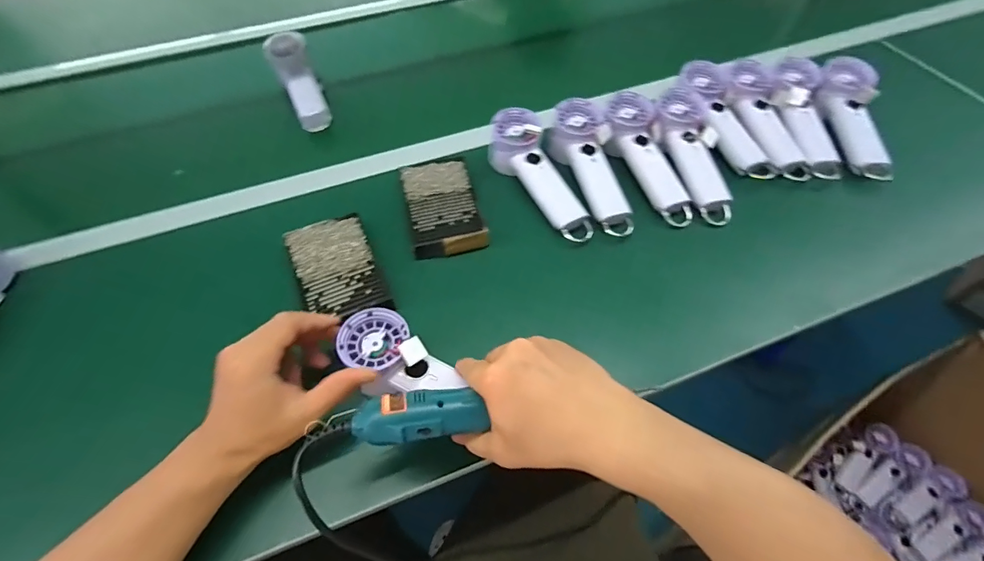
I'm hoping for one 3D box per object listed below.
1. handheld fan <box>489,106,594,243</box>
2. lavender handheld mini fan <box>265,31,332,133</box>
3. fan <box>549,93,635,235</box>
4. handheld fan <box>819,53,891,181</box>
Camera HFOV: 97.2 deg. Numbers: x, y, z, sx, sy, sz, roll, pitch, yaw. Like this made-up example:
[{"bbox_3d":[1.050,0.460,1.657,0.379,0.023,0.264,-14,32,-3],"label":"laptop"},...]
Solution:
[{"bbox_3d":[0.062,-0.132,0.542,0.066,0.050,0.200,-26,73,-16],"label":"handheld fan"},{"bbox_3d":[-0.299,-0.311,0.673,0.057,0.042,0.195,-22,71,-13],"label":"lavender handheld mini fan"},{"bbox_3d":[0.129,-0.143,0.553,0.066,0.048,0.192,-14,70,-8],"label":"fan"},{"bbox_3d":[0.492,-0.221,0.588,0.070,0.034,0.193,0,74,1],"label":"handheld fan"}]

